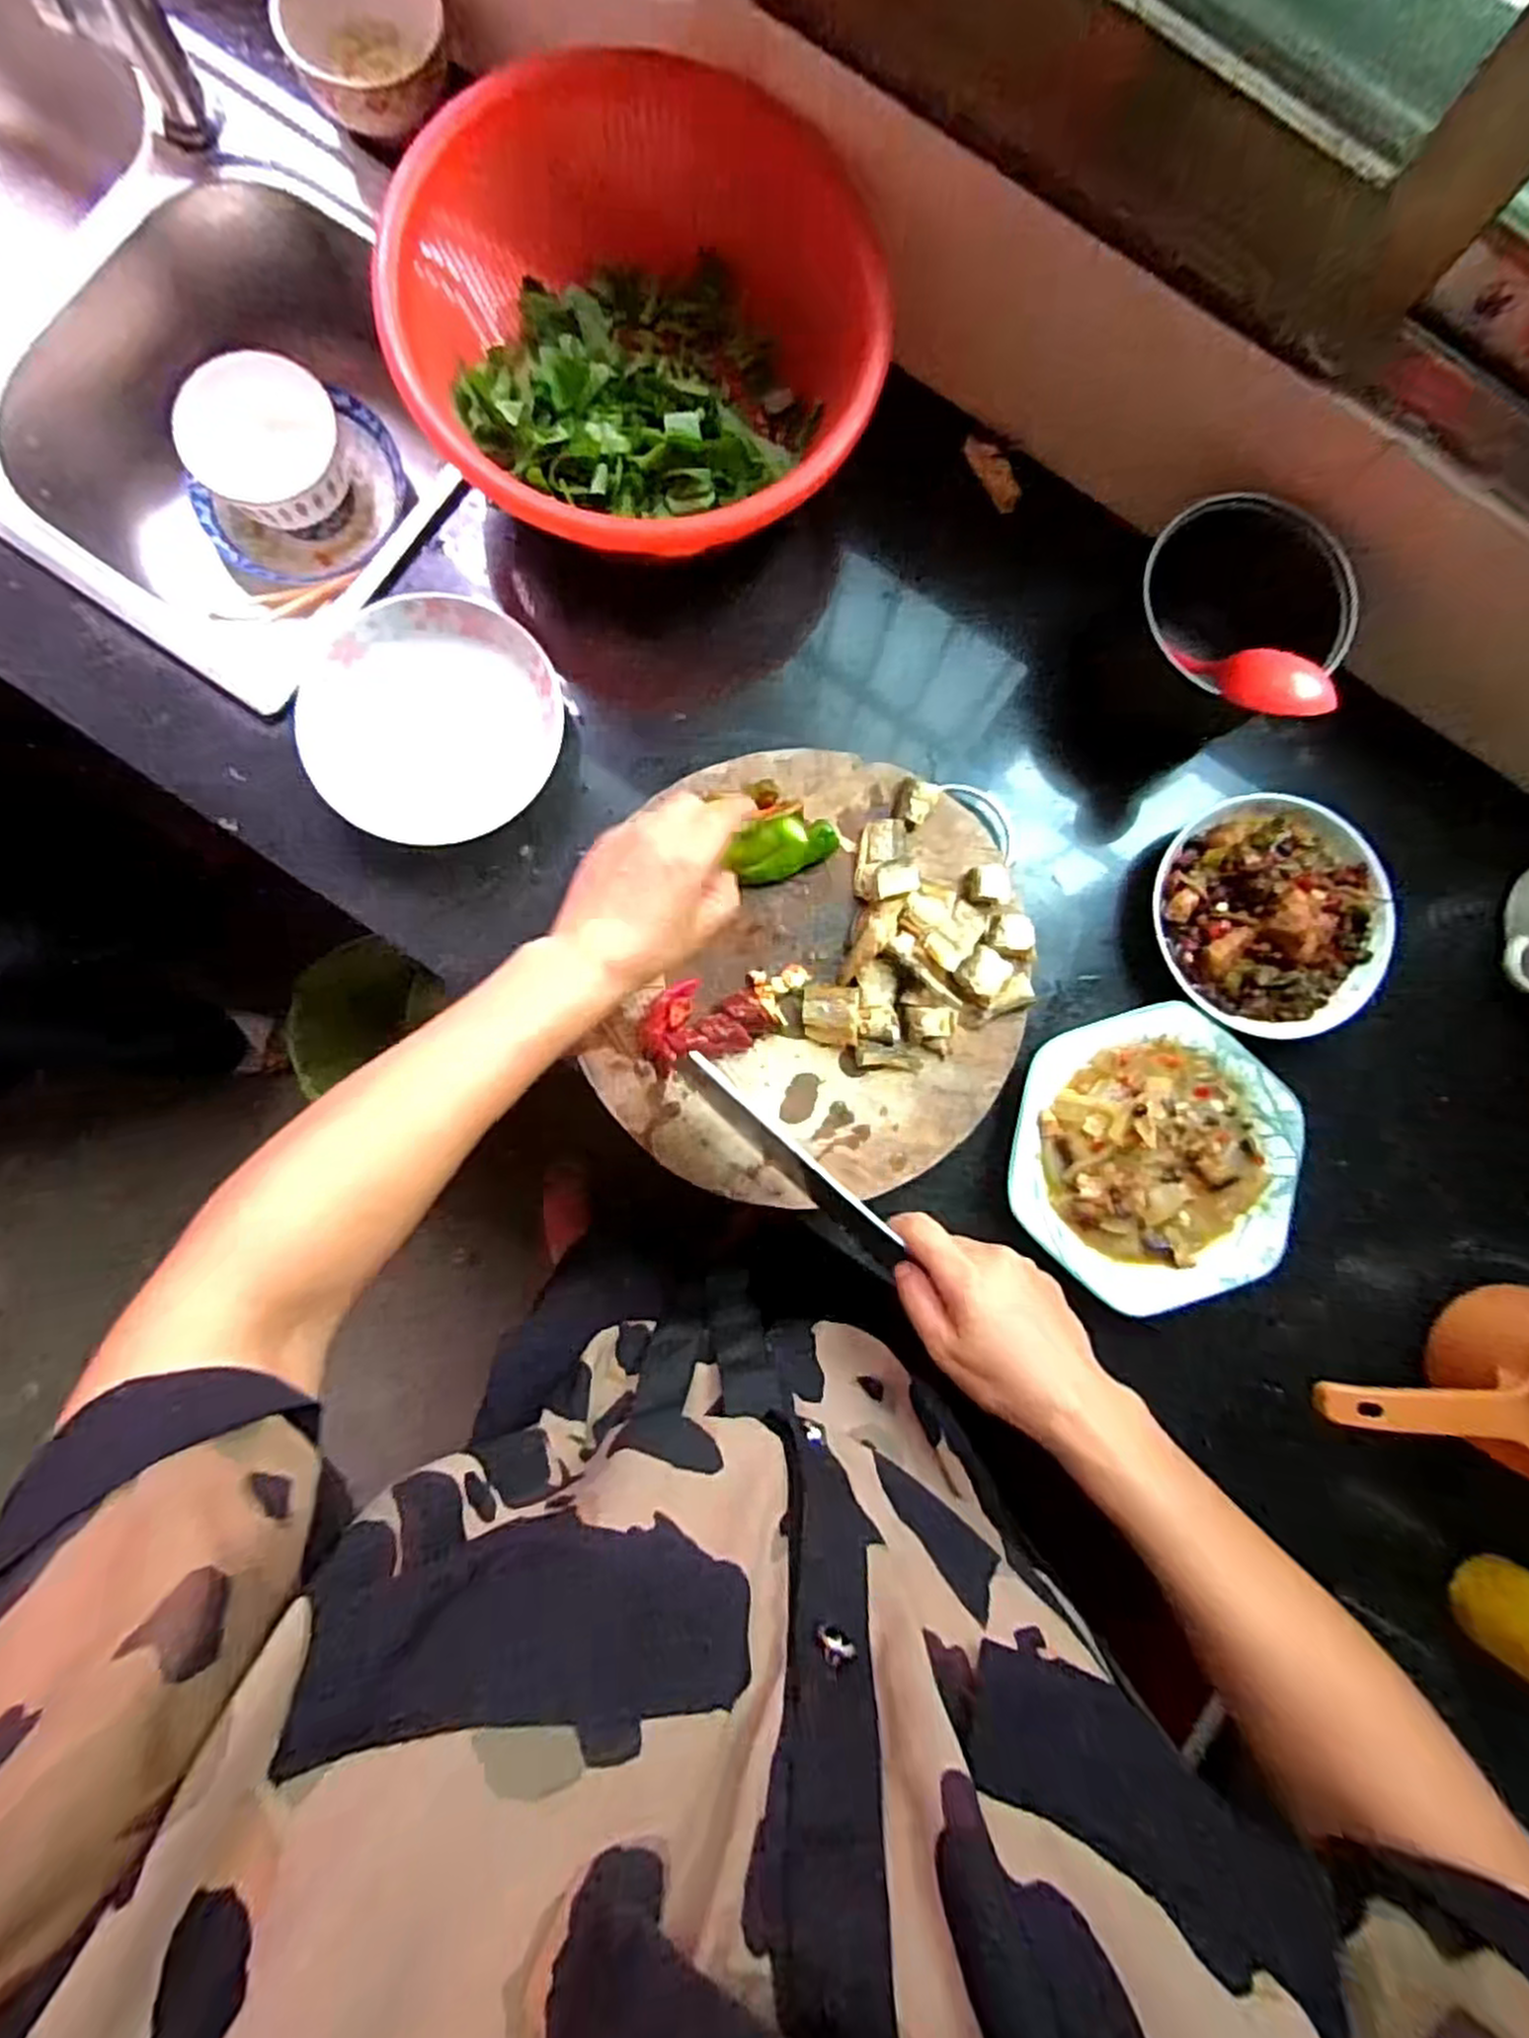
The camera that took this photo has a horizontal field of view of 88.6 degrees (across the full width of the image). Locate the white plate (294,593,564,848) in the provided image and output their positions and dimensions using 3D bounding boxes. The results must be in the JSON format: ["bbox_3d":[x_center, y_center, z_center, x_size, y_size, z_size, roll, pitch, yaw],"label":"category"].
[{"bbox_3d":[-0.229,-0.207,0.537,0.167,0.028,0.167,0,85,-4],"label":"white plate"}]

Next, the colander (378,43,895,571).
[{"bbox_3d":[-0.082,-0.449,0.526,0.304,0.112,0.252,-2,86,-4],"label":"colander"}]

